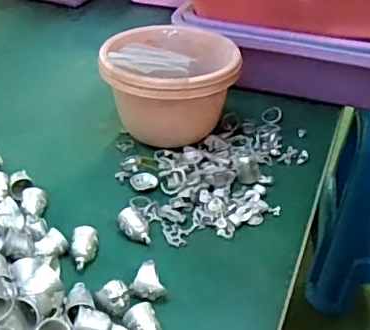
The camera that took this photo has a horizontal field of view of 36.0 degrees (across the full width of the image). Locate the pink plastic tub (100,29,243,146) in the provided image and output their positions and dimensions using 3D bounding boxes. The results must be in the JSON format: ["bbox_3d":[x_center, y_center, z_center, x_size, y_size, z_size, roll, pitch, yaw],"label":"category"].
[{"bbox_3d":[-0.014,-0.090,0.628,0.143,0.122,0.130,0,36,-1],"label":"pink plastic tub"}]

